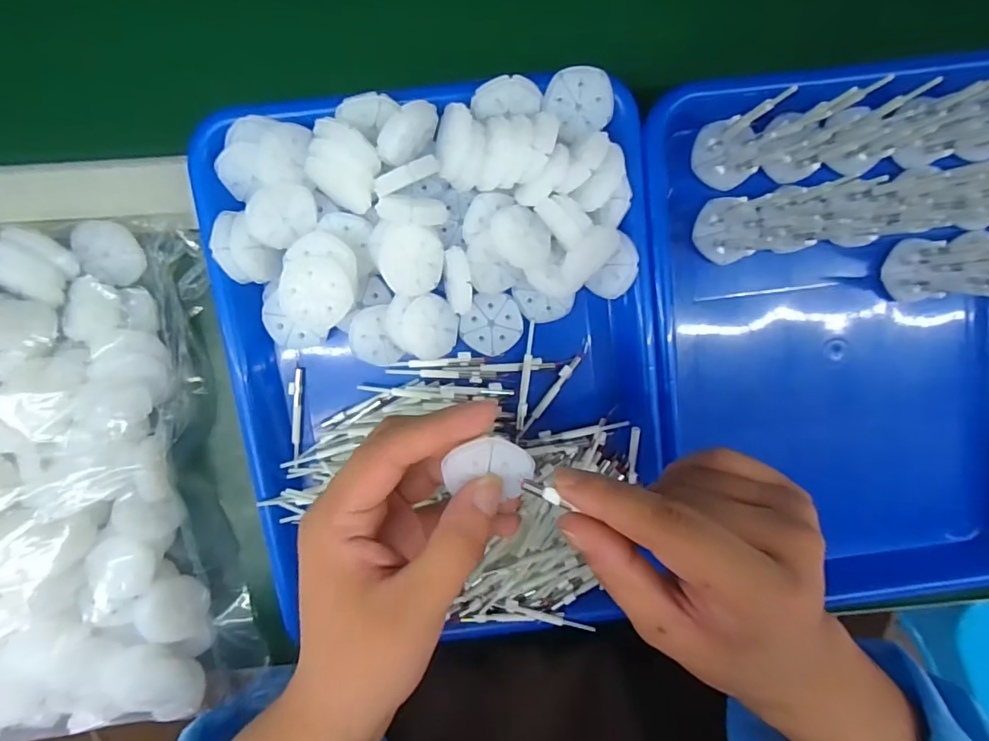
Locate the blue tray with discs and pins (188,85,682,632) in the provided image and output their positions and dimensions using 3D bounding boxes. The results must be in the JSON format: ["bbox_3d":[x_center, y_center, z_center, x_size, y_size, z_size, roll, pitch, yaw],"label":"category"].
[{"bbox_3d":[-0.025,0.008,0.310,0.244,0.050,0.313,-7,100,-2],"label":"blue tray with discs and pins"}]

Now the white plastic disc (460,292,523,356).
[{"bbox_3d":[-0.001,-0.029,0.326,0.037,0.004,0.036,34,96,-8],"label":"white plastic disc"}]

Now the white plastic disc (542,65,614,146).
[{"bbox_3d":[0.047,-0.146,0.287,0.035,0.004,0.036,-1,131,-1],"label":"white plastic disc"}]

